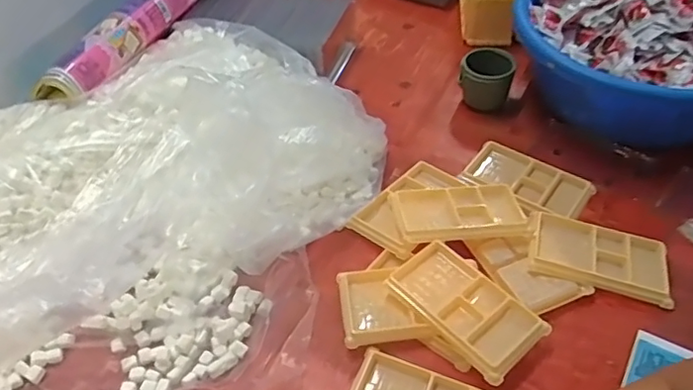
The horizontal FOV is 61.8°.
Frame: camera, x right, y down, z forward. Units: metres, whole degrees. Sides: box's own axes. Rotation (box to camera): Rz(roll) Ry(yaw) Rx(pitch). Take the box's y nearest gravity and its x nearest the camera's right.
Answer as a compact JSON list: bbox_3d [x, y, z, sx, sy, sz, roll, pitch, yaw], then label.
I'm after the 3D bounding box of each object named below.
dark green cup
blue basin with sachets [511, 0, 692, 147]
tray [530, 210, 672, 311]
[{"bbox_3d":[0.185,-0.152,0.766,0.068,0.065,0.057,10,49,12],"label":"dark green cup"},{"bbox_3d":[0.366,-0.177,0.736,0.290,0.123,0.282,-2,47,2],"label":"blue basin with sachets"},{"bbox_3d":[0.255,0.061,0.586,0.134,0.021,0.078,12,49,14],"label":"tray"}]

